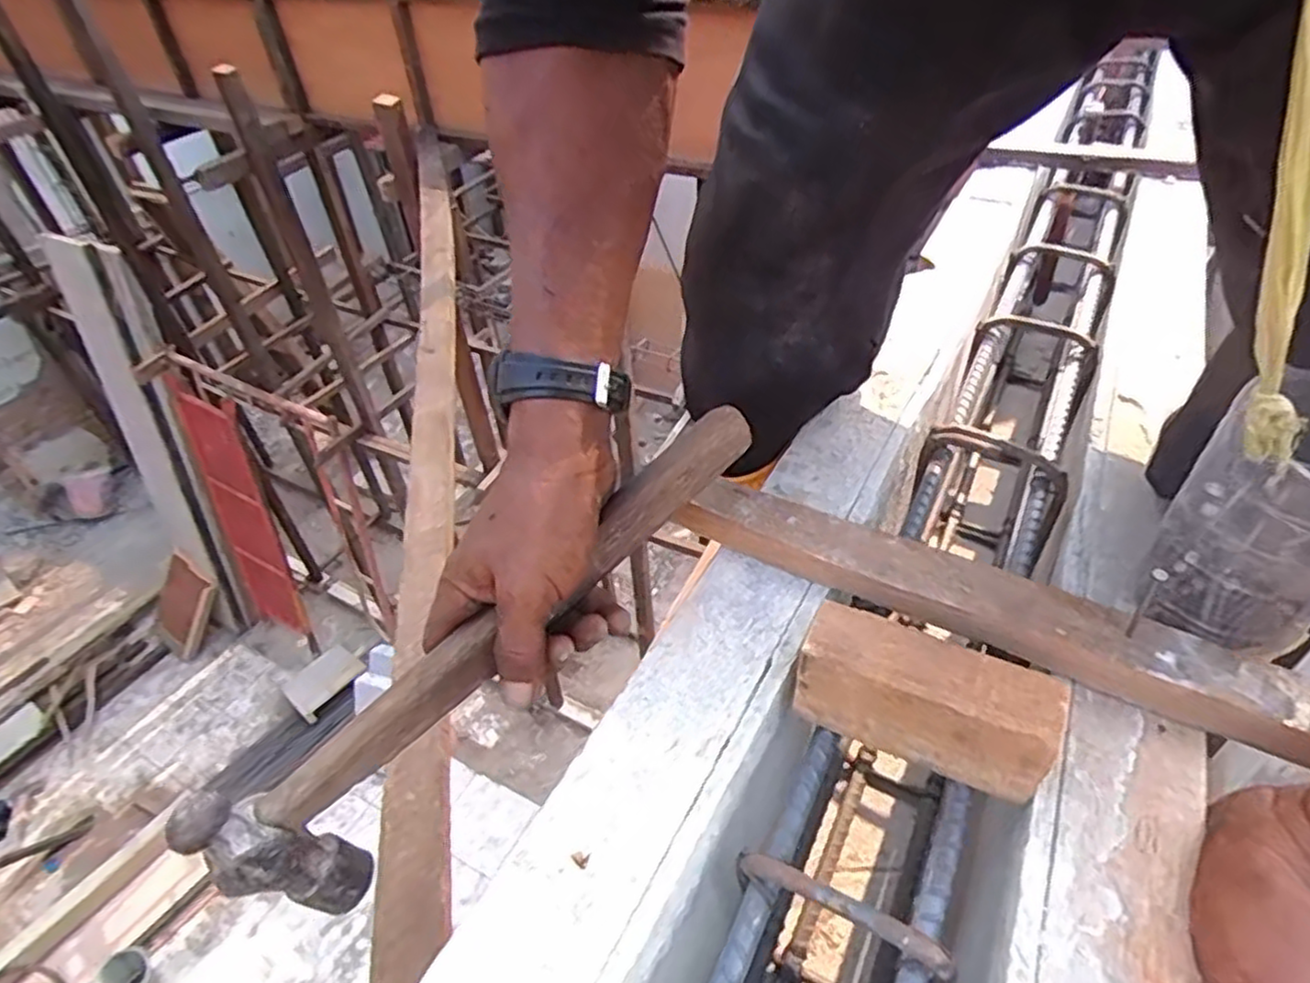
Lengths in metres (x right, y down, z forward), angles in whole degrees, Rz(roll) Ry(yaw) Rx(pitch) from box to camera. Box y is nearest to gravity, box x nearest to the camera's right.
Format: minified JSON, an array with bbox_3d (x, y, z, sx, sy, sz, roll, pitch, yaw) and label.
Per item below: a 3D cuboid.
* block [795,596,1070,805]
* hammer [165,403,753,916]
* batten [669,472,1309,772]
[{"bbox_3d":[0.113,0.088,0.307,0.099,0.046,0.033,18,46,22],"label":"block"},{"bbox_3d":[-0.068,0.070,0.350,0.314,0.083,0.033,-43,52,-11],"label":"hammer"},{"bbox_3d":[0.146,0.050,0.339,0.286,0.017,0.040,21,48,24],"label":"batten"}]

